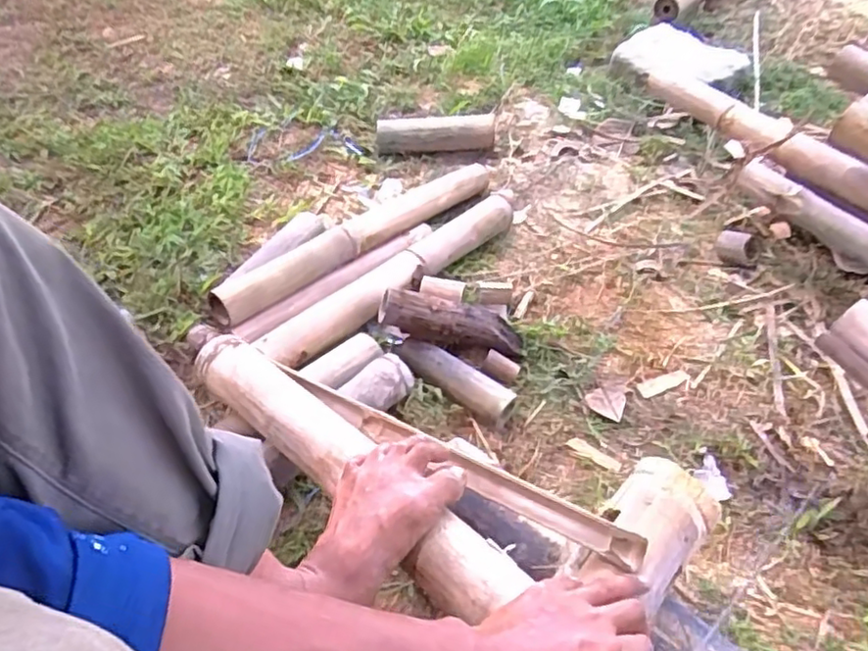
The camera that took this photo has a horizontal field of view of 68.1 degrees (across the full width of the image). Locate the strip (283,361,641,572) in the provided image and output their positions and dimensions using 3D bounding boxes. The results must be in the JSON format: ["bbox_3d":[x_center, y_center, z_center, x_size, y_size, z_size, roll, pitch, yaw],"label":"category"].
[{"bbox_3d":[0.003,0.130,0.659,0.437,0.036,0.027,20,48,35],"label":"strip"}]

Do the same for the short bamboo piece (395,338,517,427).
[{"bbox_3d":[0.026,0.072,0.874,0.178,0.044,0.048,27,51,20],"label":"short bamboo piece"}]

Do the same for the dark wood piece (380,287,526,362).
[{"bbox_3d":[0.031,-0.002,0.927,0.221,0.048,0.065,15,47,-15],"label":"dark wood piece"}]

